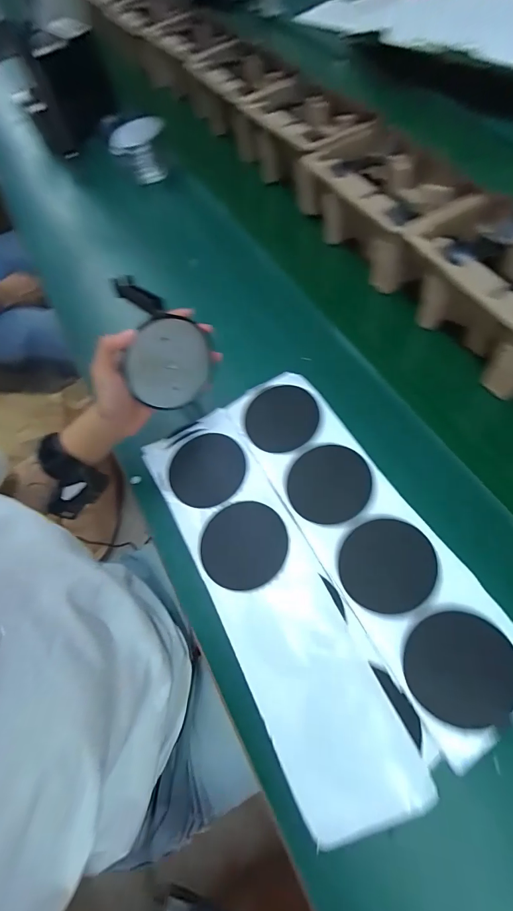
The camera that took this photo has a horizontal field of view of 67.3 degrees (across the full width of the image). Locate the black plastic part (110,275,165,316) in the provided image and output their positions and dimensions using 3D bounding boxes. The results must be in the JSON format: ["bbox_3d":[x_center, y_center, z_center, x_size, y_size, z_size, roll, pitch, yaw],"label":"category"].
[{"bbox_3d":[-0.127,-0.172,0.411,0.021,0.019,0.099,-40,51,-16],"label":"black plastic part"}]

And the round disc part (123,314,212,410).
[{"bbox_3d":[-0.090,-0.093,0.408,0.084,0.092,0.011,11,28,-24],"label":"round disc part"}]

